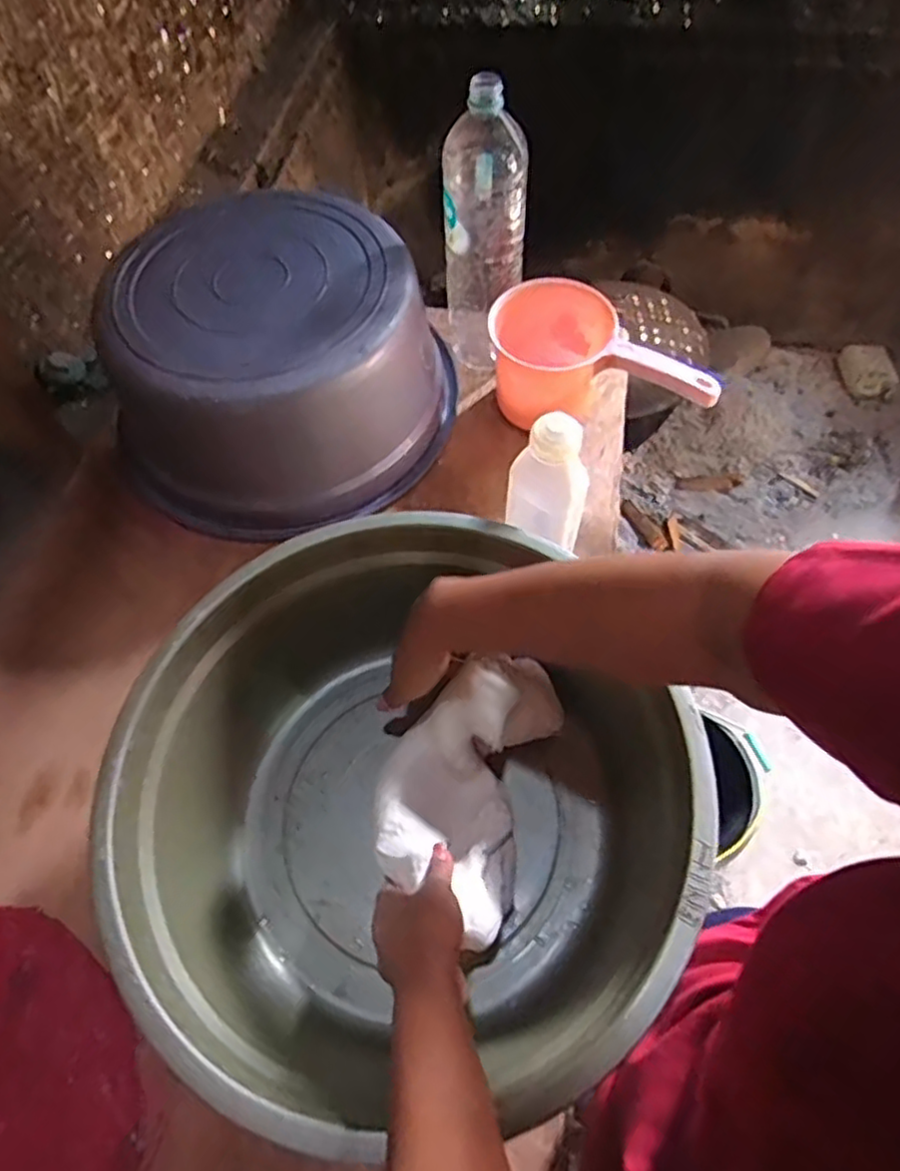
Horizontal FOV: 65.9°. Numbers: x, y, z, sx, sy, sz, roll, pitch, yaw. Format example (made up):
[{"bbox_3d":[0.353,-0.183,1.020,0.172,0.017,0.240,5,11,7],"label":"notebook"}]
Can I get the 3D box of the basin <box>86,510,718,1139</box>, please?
[{"bbox_3d":[-0.029,0.168,0.548,0.399,0.197,0.397,-1,58,2],"label":"basin"}]

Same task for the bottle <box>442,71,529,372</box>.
[{"bbox_3d":[0.038,-0.385,0.780,0.091,0.303,0.077,2,60,3],"label":"bottle"}]

